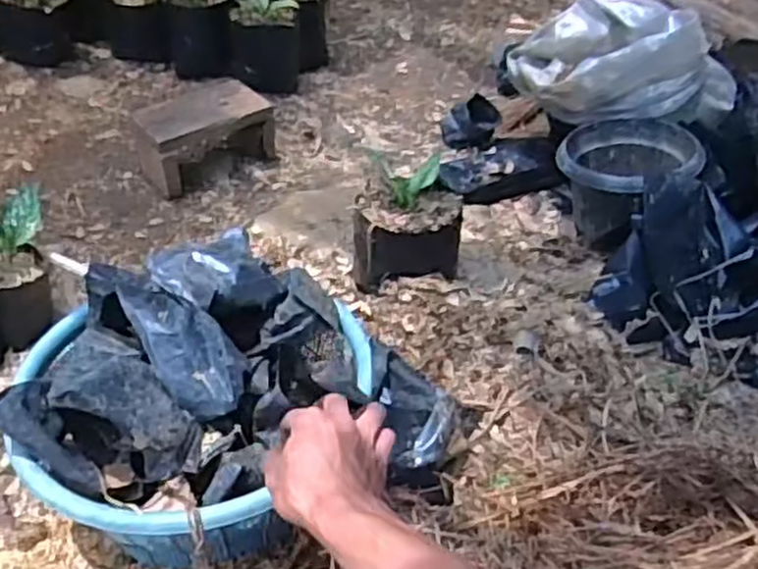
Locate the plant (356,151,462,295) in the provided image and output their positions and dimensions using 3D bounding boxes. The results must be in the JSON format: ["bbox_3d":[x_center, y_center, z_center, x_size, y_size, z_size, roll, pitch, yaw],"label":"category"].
[{"bbox_3d":[0.042,-0.086,1.154,0.163,0.152,0.137,0,41,-8],"label":"plant"}]

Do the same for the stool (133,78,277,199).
[{"bbox_3d":[-0.346,-0.294,1.465,0.255,0.136,0.166,-25,50,-32],"label":"stool"}]

